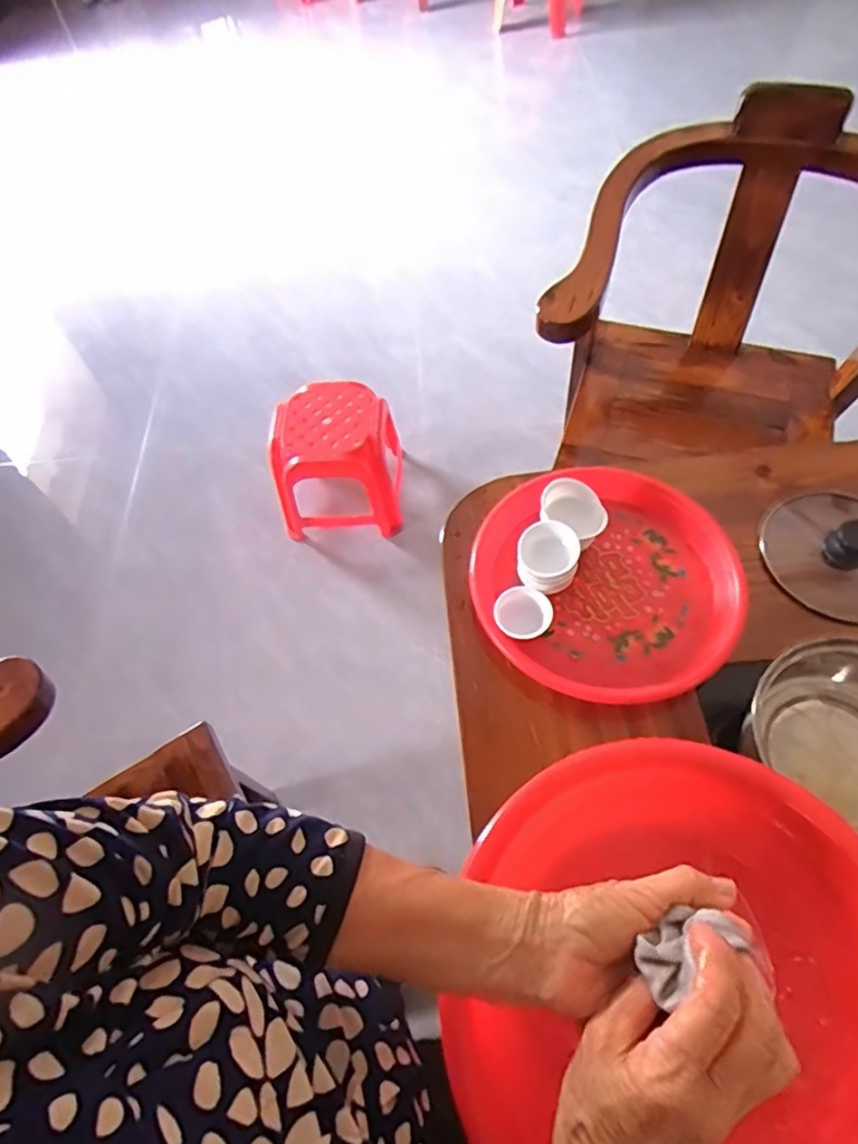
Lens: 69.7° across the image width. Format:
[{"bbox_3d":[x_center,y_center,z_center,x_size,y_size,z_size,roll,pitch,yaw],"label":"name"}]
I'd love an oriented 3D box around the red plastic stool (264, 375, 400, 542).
[{"bbox_3d":[-0.224,-0.272,1.507,0.288,0.280,0.260,-2,60,3],"label":"red plastic stool"}]

